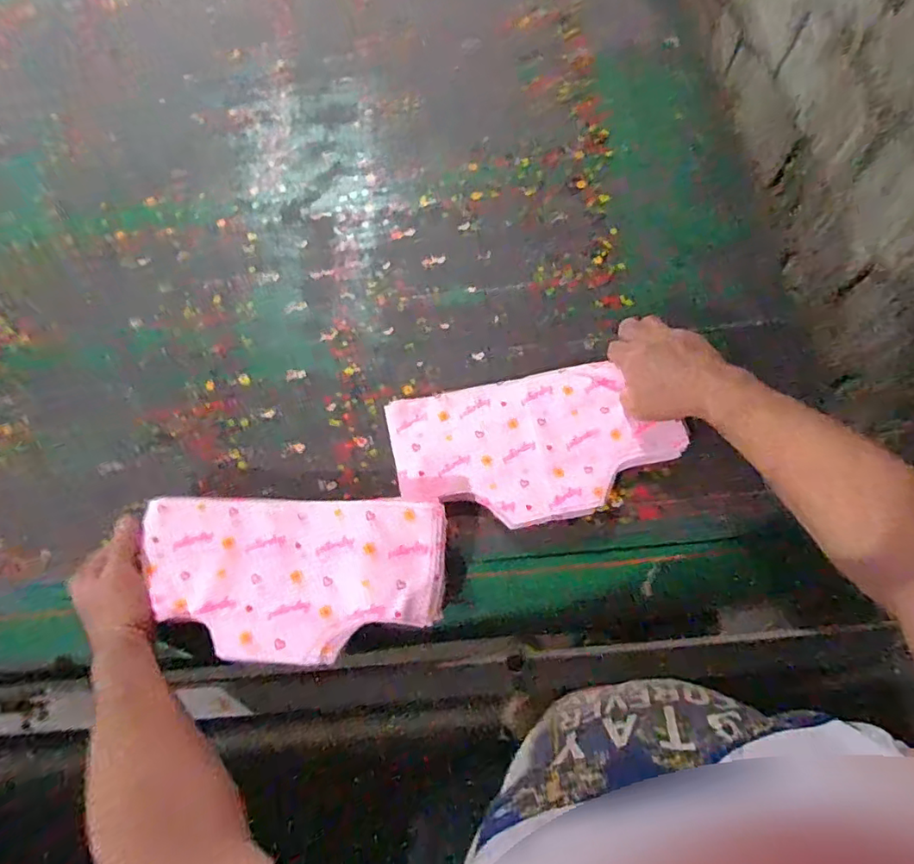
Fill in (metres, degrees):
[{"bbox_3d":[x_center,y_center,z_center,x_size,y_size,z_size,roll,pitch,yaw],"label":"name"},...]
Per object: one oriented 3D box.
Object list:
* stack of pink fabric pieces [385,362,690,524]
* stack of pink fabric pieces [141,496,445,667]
[{"bbox_3d":[0.089,0.016,0.627,0.316,0.019,0.169,-10,71,-2],"label":"stack of pink fabric pieces"},{"bbox_3d":[-0.167,0.144,0.549,0.298,0.022,0.160,1,71,1],"label":"stack of pink fabric pieces"}]

